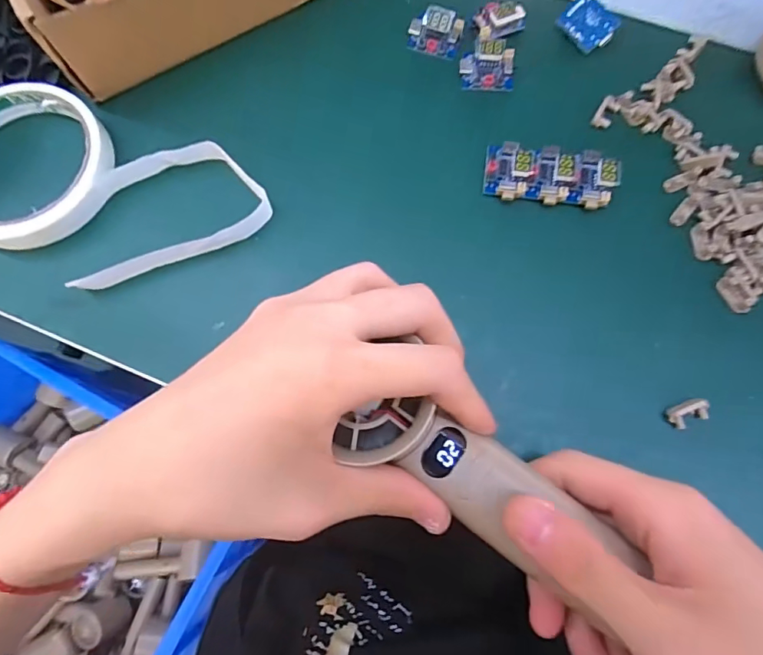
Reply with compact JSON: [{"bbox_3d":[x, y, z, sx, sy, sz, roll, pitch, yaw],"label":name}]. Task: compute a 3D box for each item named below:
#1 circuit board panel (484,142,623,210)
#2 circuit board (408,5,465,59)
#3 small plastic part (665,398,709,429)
[{"bbox_3d":[0.089,-0.082,0.253,0.065,0.013,0.033,9,76,3],"label":"circuit board panel"},{"bbox_3d":[0.031,-0.171,0.276,0.030,0.014,0.020,12,76,4],"label":"circuit board"},{"bbox_3d":[0.144,0.040,0.225,0.018,0.005,0.011,-23,76,-5],"label":"small plastic part"}]

